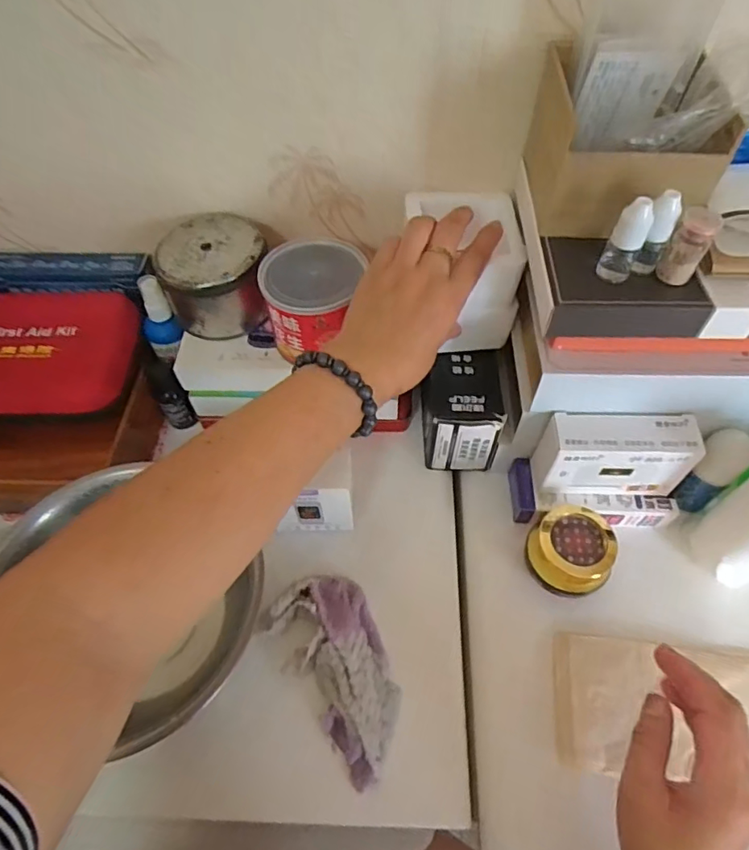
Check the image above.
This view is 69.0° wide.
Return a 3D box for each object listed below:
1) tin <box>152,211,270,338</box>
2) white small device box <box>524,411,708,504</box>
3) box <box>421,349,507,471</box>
[{"bbox_3d":[-0.139,-0.132,0.479,0.096,0.065,0.086,-16,57,-9],"label":"tin"},{"bbox_3d":[0.188,0.026,0.447,0.129,0.072,0.041,-2,56,0],"label":"white small device box"},{"bbox_3d":[0.080,-0.016,0.499,0.077,0.080,0.088,3,56,4],"label":"box"}]

